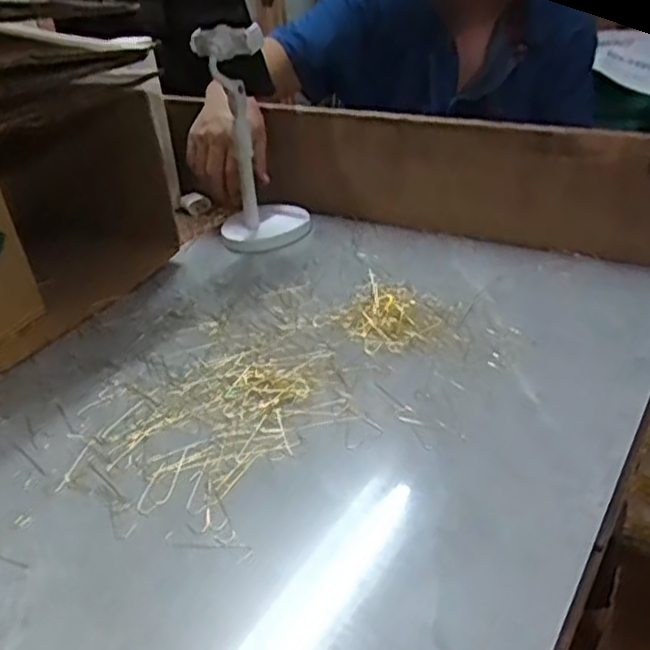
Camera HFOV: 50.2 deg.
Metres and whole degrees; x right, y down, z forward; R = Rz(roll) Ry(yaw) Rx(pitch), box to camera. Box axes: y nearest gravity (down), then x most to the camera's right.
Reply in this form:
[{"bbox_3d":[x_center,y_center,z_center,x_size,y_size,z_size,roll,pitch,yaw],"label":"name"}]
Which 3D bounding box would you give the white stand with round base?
[{"bbox_3d":[-0.086,-0.227,0.848,0.114,0.253,0.105,-6,30,-1],"label":"white stand with round base"}]

